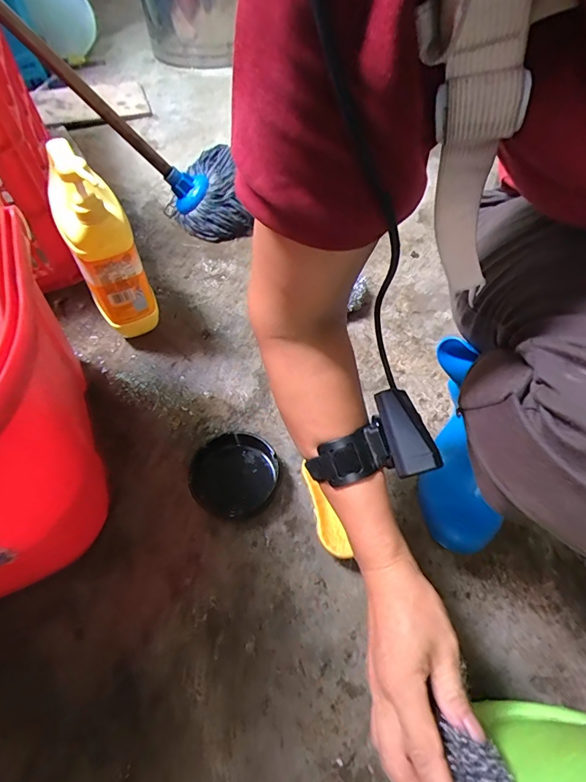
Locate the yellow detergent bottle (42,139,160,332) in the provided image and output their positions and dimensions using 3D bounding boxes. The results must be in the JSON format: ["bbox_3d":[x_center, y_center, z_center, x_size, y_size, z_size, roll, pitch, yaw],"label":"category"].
[{"bbox_3d":[-0.226,-0.159,0.518,0.071,0.278,0.044,-21,59,-14],"label":"yellow detergent bottle"}]

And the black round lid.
[{"bbox_3d":[-0.069,0.098,0.494,0.098,0.025,0.093,-1,57,1],"label":"black round lid"}]

